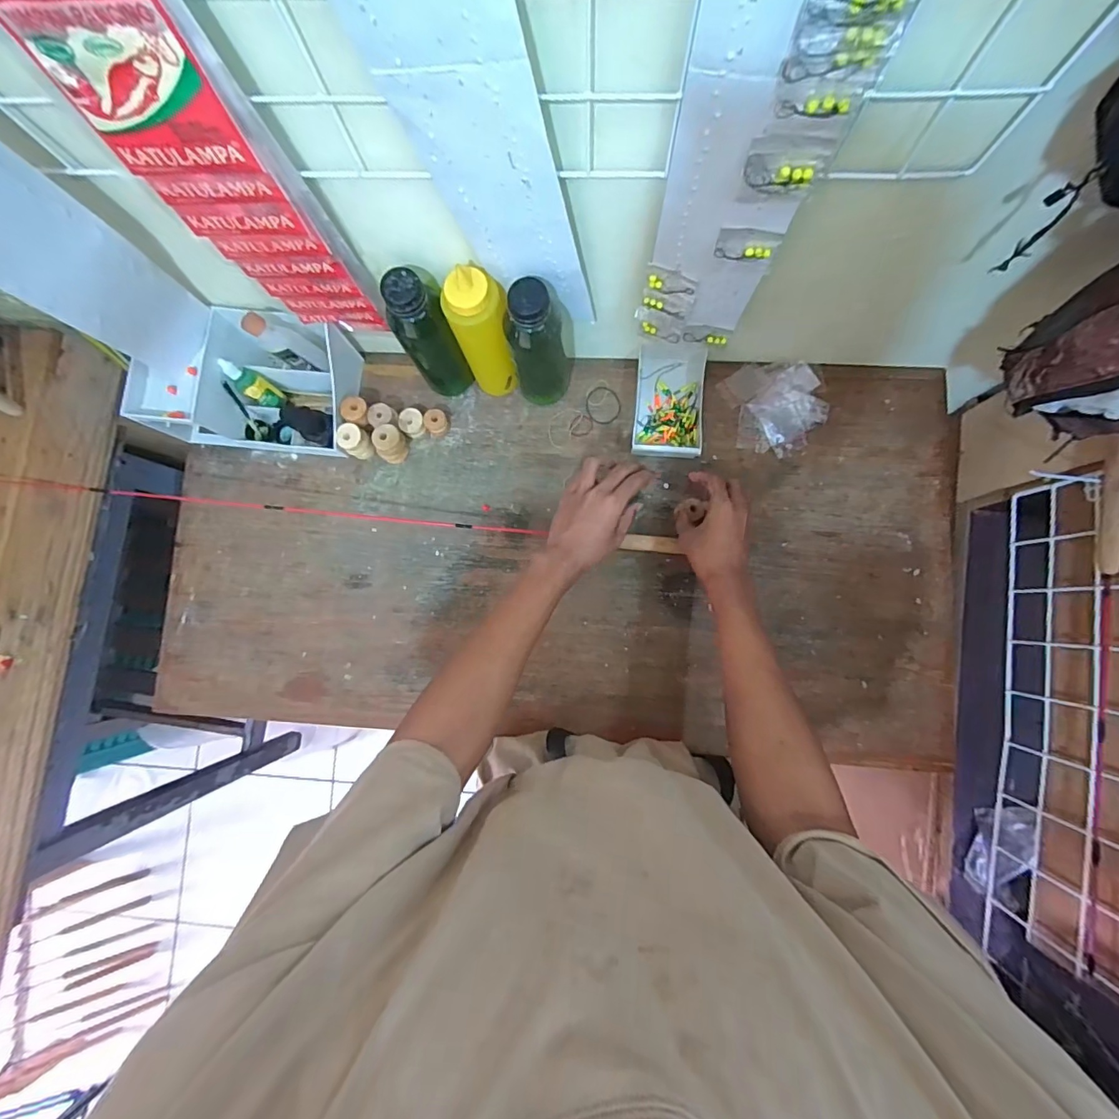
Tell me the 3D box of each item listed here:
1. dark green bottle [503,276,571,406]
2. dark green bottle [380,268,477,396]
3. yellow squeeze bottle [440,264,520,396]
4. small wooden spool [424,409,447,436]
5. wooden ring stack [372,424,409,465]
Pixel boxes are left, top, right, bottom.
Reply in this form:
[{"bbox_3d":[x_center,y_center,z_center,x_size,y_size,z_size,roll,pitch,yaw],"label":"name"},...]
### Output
[{"bbox_3d":[-0.026,-0.237,0.562,0.068,0.188,0.058,-8,85,3],"label":"dark green bottle"},{"bbox_3d":[-0.152,-0.250,0.574,0.058,0.191,0.058,-34,84,0],"label":"dark green bottle"},{"bbox_3d":[-0.082,-0.244,0.565,0.058,0.194,0.051,-17,84,2],"label":"yellow squeeze bottle"},{"bbox_3d":[-0.160,-0.179,0.651,0.030,0.025,0.029,0,85,4],"label":"small wooden spool"},{"bbox_3d":[-0.216,-0.148,0.638,0.032,0.049,0.039,2,85,4],"label":"wooden ring stack"}]

